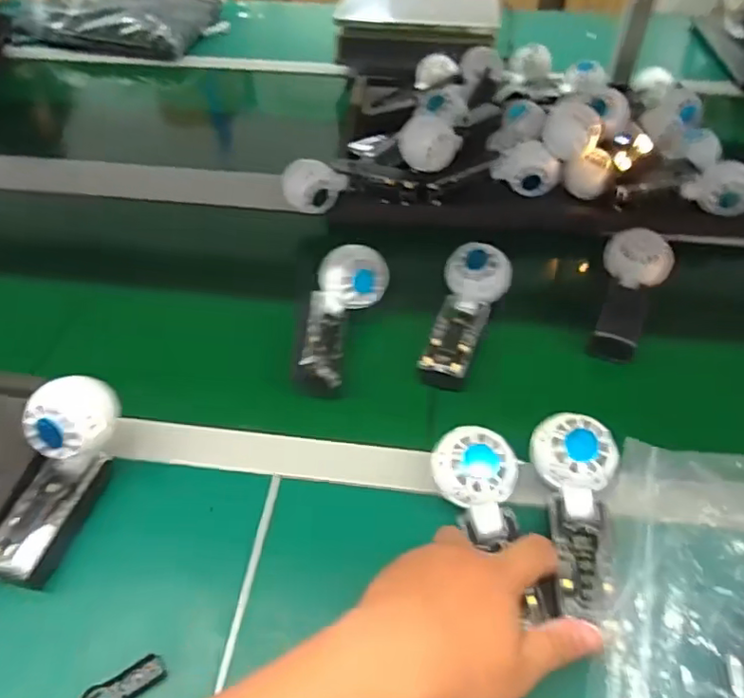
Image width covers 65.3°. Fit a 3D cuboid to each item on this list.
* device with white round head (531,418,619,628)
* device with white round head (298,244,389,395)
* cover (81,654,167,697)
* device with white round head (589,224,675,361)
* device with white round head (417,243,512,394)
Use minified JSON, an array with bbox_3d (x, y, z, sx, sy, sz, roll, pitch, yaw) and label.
[{"bbox_3d":[0.157,0.128,0.439,0.057,0.039,0.155,3,59,4],"label":"device with white round head"},{"bbox_3d":[-0.032,-0.028,0.576,0.064,0.039,0.160,11,65,12],"label":"device with white round head"},{"bbox_3d":[-0.166,0.227,0.387,0.055,0.007,0.022,-21,49,-18],"label":"cover"},{"bbox_3d":[0.277,-0.053,0.625,0.070,0.070,0.167,17,66,17],"label":"device with white round head"},{"bbox_3d":[0.092,-0.036,0.593,0.063,0.042,0.164,15,61,15],"label":"device with white round head"}]

